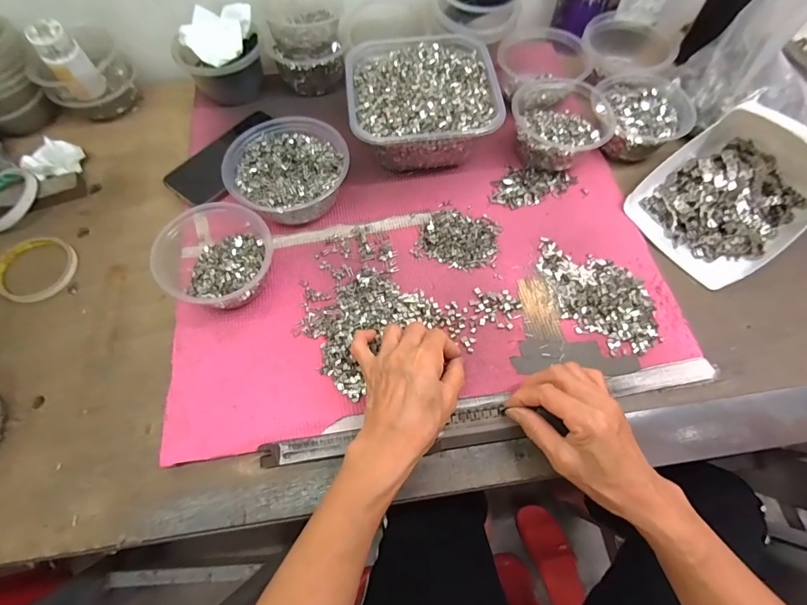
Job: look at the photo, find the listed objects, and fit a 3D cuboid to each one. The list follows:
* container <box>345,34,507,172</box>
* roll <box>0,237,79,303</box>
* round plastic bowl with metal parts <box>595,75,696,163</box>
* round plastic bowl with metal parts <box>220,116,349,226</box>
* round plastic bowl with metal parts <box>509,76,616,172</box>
[{"bbox_3d":[0.021,-0.242,0.512,0.168,0.080,0.171,-6,65,-2],"label":"container"},{"bbox_3d":[-0.424,-0.041,0.475,0.082,0.007,0.089,0,65,1],"label":"roll"},{"bbox_3d":[0.301,-0.238,0.525,0.095,0.045,0.116,-3,65,-1],"label":"round plastic bowl with metal parts"},{"bbox_3d":[-0.132,-0.148,0.484,0.131,0.057,0.128,0,65,1],"label":"round plastic bowl with metal parts"},{"bbox_3d":[0.191,-0.220,0.508,0.116,0.062,0.126,0,65,1],"label":"round plastic bowl with metal parts"}]

